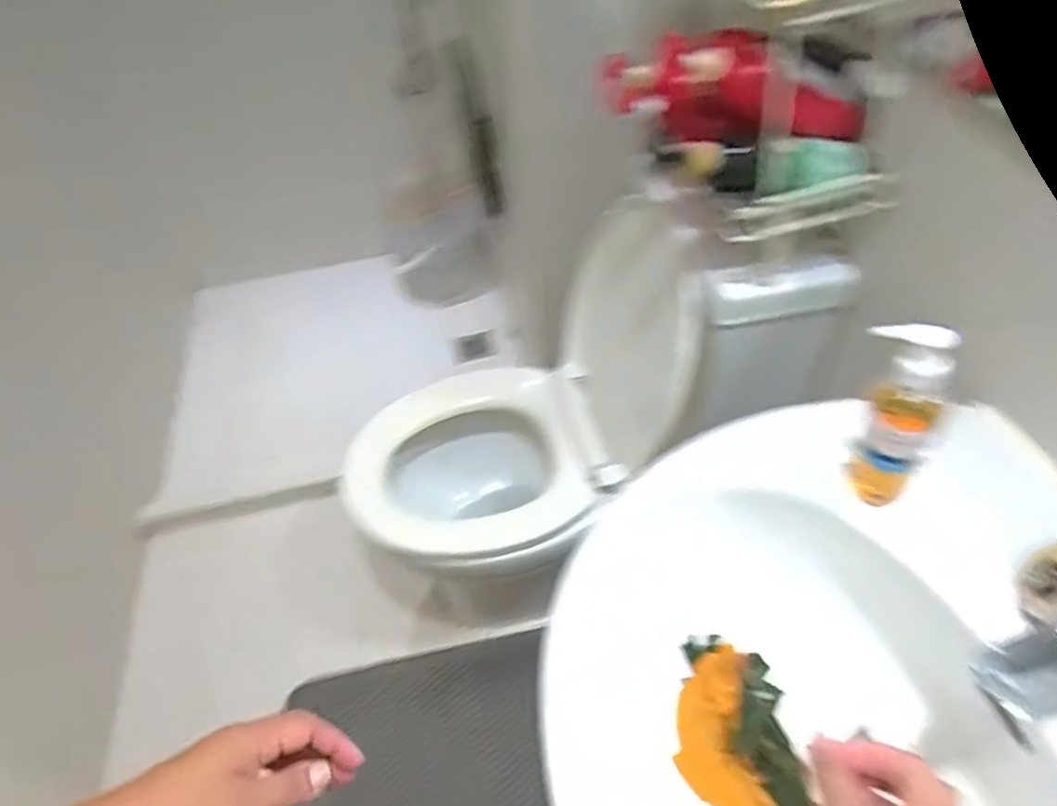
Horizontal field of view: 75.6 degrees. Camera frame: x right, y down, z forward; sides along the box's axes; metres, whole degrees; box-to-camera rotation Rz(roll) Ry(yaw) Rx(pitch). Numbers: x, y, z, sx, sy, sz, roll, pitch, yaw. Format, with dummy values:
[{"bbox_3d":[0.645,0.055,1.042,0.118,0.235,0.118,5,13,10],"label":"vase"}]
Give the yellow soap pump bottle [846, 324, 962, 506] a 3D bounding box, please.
[{"bbox_3d":[0.281,0.012,0.527,0.066,0.179,0.043,31,57,27],"label":"yellow soap pump bottle"}]

